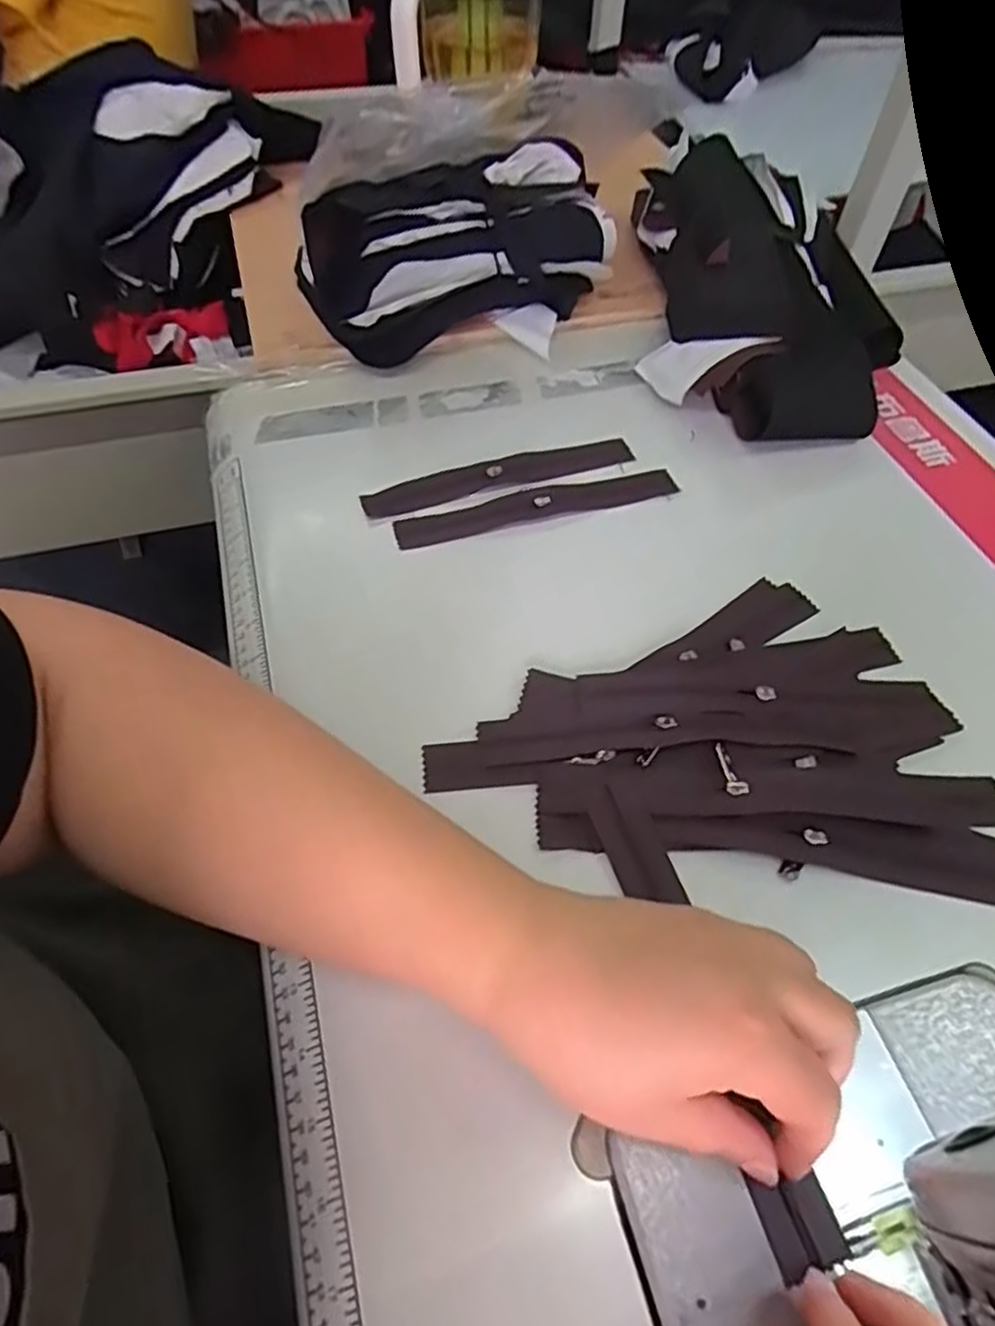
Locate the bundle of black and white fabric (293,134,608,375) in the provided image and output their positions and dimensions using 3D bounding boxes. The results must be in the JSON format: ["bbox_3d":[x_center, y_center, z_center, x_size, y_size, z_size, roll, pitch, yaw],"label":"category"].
[{"bbox_3d":[-0.029,-0.309,0.550,0.230,0.093,0.128,-13,56,-7],"label":"bundle of black and white fabric"}]

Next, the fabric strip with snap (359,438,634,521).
[{"bbox_3d":[0.003,-0.125,0.479,0.186,0.006,0.027,-15,61,-11],"label":"fabric strip with snap"}]

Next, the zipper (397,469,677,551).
[{"bbox_3d":[0.027,-0.103,0.461,0.186,0.007,0.028,-14,56,-8],"label":"zipper"}]

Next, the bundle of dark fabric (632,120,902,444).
[{"bbox_3d":[0.196,-0.290,0.547,0.162,0.077,0.297,-3,55,0],"label":"bundle of dark fabric"}]

